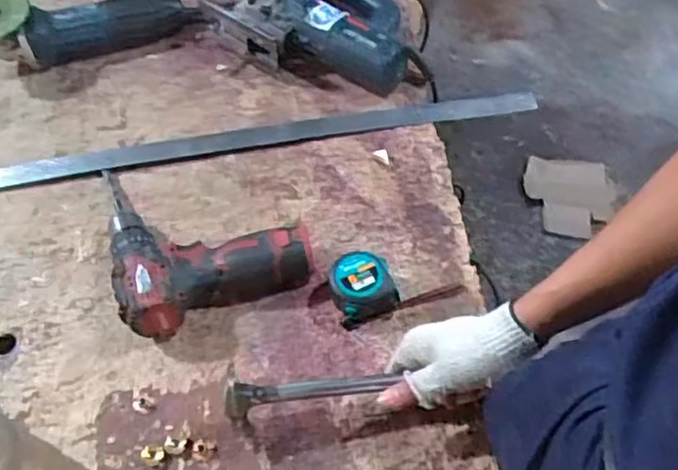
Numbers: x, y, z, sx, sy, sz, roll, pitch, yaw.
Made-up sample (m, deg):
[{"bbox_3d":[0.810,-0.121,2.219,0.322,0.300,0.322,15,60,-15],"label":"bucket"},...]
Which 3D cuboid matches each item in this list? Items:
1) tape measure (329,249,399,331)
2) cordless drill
[{"bbox_3d":[0.023,0.052,0.663,0.060,0.048,0.061,-19,59,-9],"label":"tape measure"},{"bbox_3d":[-0.148,-0.017,0.705,0.193,0.060,0.217,-19,59,-9],"label":"cordless drill"}]

